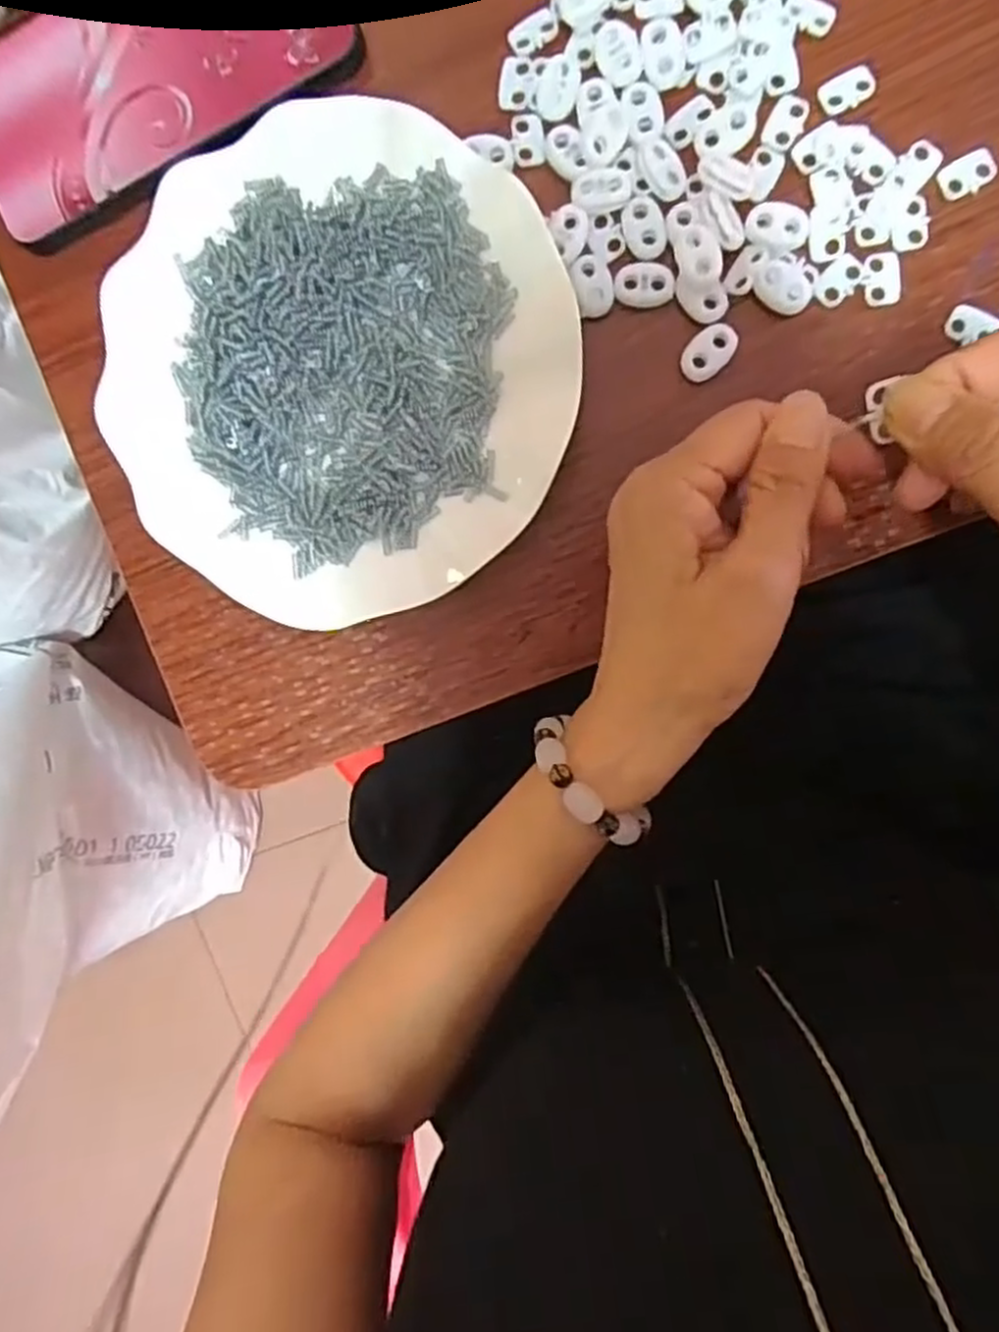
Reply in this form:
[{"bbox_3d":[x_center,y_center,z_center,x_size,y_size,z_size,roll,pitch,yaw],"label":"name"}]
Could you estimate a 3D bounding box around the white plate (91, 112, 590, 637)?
[{"bbox_3d":[-0.062,-0.113,0.296,0.178,0.020,0.179,1,96,7],"label":"white plate"}]

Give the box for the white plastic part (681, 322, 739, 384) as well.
[{"bbox_3d":[0.081,-0.121,0.289,0.016,0.006,0.024,39,99,2],"label":"white plastic part"}]

